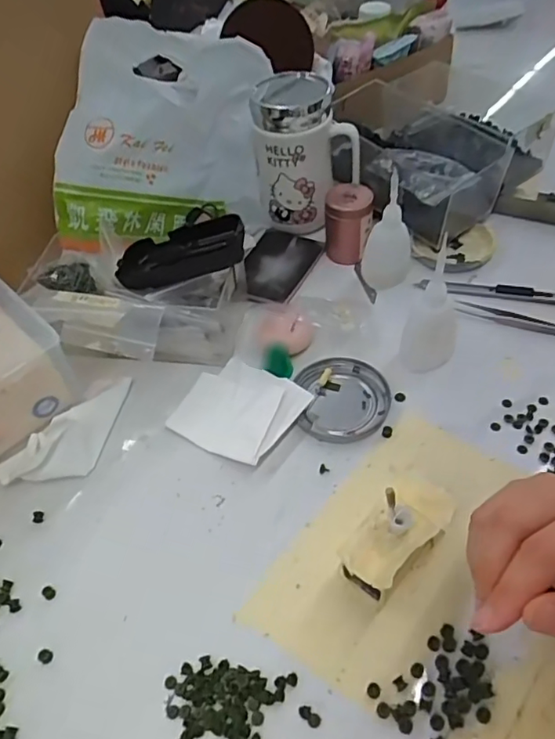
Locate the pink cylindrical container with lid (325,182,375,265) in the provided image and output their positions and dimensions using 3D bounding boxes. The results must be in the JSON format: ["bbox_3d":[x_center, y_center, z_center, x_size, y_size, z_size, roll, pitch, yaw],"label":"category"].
[{"bbox_3d":[0.070,-0.144,0.553,0.045,0.061,0.039,8,52,13],"label":"pink cylindrical container with lid"}]

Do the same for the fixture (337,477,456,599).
[{"bbox_3d":[0.076,0.106,0.361,0.084,0.044,0.042,-38,55,-26],"label":"fixture"}]

